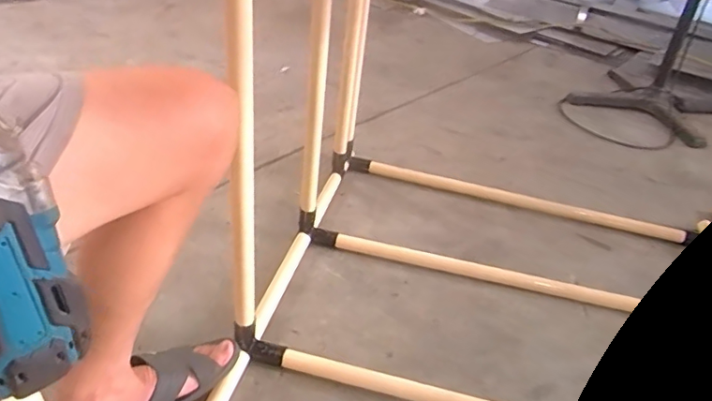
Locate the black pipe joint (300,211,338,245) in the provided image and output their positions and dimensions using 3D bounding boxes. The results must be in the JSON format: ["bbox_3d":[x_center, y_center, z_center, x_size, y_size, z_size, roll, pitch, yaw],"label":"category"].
[{"bbox_3d":[-0.081,0.059,1.050,0.088,0.033,0.037,37,38,-5],"label":"black pipe joint"}]

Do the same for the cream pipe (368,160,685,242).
[{"bbox_3d":[0.374,0.002,1.232,0.700,0.033,0.036,13,36,9],"label":"cream pipe"}]

